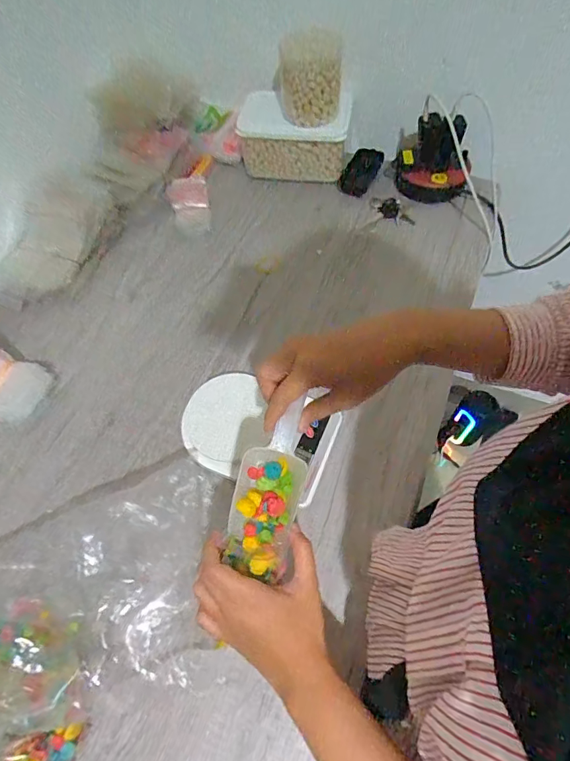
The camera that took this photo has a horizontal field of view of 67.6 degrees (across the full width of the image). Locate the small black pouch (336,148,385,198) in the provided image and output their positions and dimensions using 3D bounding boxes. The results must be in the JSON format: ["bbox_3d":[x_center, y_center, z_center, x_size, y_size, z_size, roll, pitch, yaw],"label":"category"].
[{"bbox_3d":[0.140,-0.374,0.770,0.056,0.038,0.083,23,64,16],"label":"small black pouch"}]

